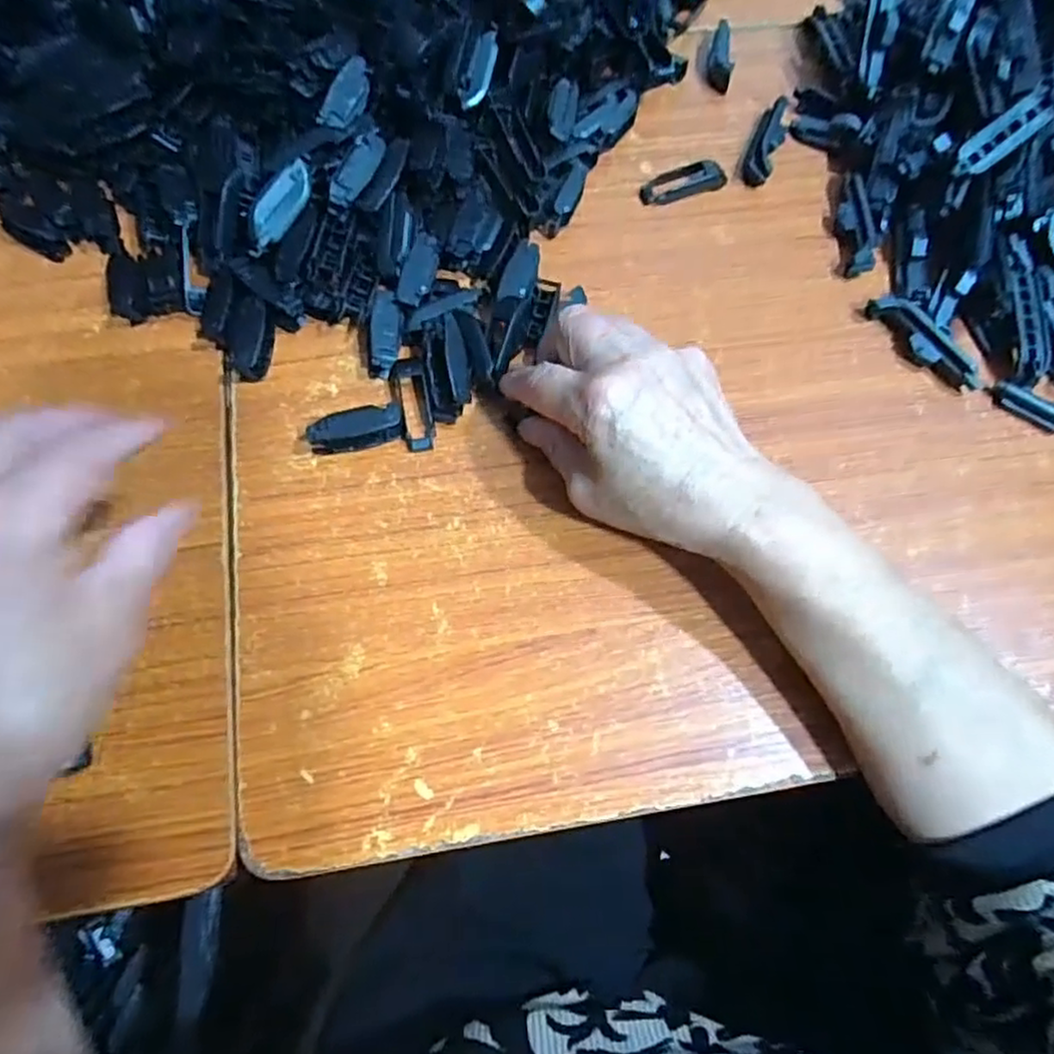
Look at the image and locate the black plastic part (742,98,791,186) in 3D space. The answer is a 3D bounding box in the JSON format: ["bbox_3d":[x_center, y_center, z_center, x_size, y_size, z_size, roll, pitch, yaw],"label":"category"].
[{"bbox_3d":[0.158,-0.252,0.443,0.017,0.018,0.071,23,70,6],"label":"black plastic part"}]

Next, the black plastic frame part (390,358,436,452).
[{"bbox_3d":[-0.061,-0.069,0.369,0.019,0.014,0.055,-12,70,-6],"label":"black plastic frame part"}]

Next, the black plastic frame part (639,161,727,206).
[{"bbox_3d":[0.101,-0.220,0.432,0.059,0.012,0.020,-18,71,-9],"label":"black plastic frame part"}]

